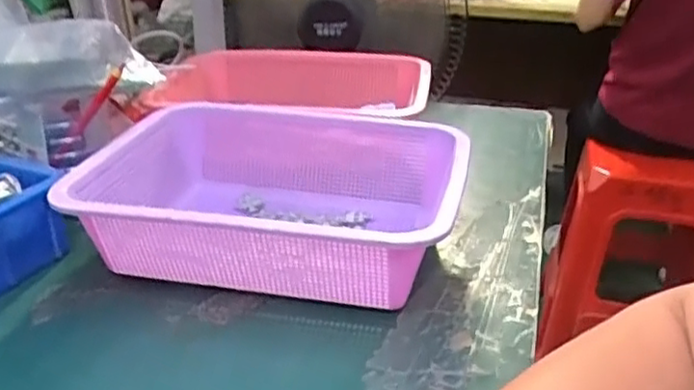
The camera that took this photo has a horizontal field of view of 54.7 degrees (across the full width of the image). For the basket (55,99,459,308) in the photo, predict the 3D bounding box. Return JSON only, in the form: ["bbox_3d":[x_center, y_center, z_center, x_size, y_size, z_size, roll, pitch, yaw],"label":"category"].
[{"bbox_3d":[-0.065,0.007,0.561,0.289,0.099,0.216,5,26,12],"label":"basket"}]

